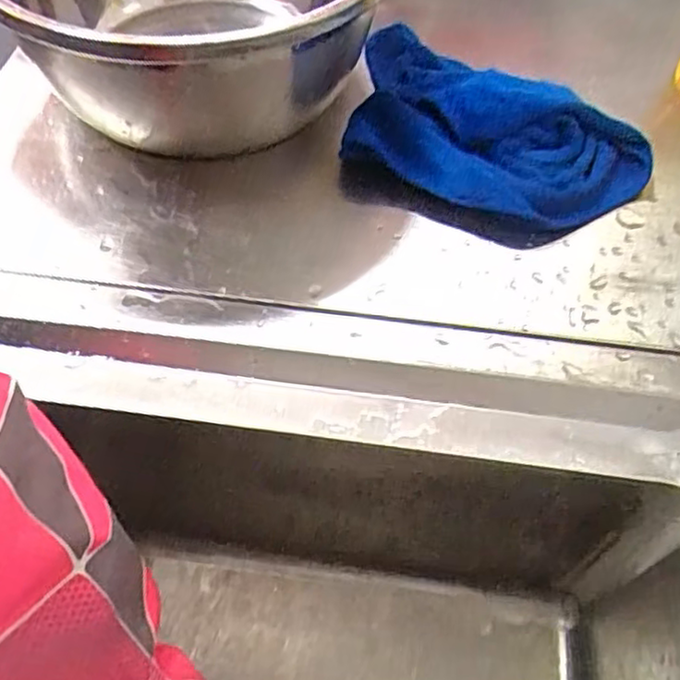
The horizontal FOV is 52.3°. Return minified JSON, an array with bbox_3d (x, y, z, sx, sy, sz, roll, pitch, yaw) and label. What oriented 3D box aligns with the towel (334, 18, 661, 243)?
[{"bbox_3d":[0.097,-0.132,0.446,0.195,0.045,0.119,24,58,15],"label":"towel"}]

